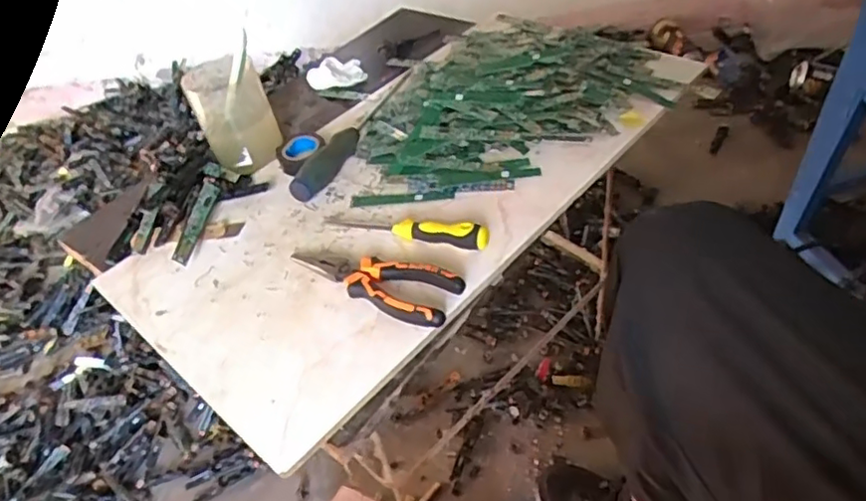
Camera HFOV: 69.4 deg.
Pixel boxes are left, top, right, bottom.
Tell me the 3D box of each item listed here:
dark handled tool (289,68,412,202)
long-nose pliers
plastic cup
[{"bbox_3d":[-0.081,-0.136,0.679,0.024,0.024,0.244,12,48,23],"label":"dark handled tool"},{"bbox_3d":[-0.053,0.023,0.523,0.155,0.024,0.051,15,49,25],"label":"long-nose pliers"},{"bbox_3d":[-0.211,-0.149,0.665,0.075,0.100,0.081,-6,44,6],"label":"plastic cup"}]

